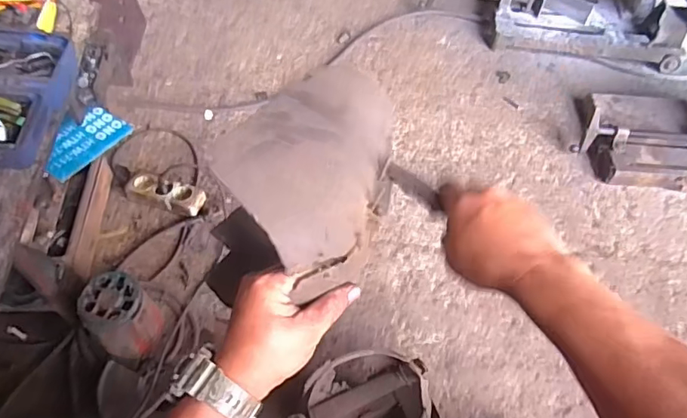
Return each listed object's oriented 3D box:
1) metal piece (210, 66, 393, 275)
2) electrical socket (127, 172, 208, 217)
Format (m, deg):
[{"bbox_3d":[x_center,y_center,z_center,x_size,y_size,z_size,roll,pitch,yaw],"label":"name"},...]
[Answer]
[{"bbox_3d":[-0.027,-0.061,0.480,0.129,0.067,0.245,15,55,5],"label":"metal piece"},{"bbox_3d":[-0.368,-0.030,1.062,0.175,0.050,0.048,17,56,7],"label":"electrical socket"}]

